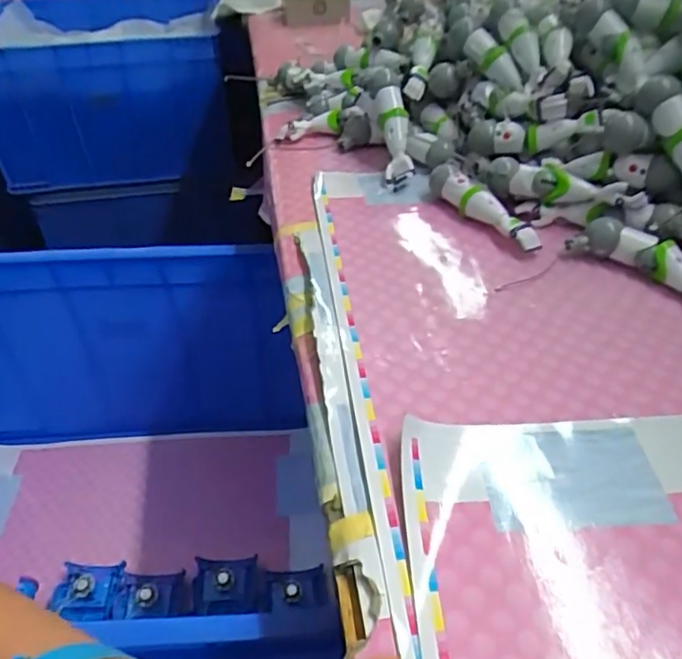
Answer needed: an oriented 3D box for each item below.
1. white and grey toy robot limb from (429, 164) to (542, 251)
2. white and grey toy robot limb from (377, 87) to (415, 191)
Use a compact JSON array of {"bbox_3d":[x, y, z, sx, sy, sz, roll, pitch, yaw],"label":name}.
[{"bbox_3d":[0.139,-0.122,0.578,0.029,0.034,0.144,-24,47,-22],"label":"white and grey toy robot limb"},{"bbox_3d":[0.062,-0.217,0.657,0.032,0.039,0.125,-4,76,-2],"label":"white and grey toy robot limb"}]

